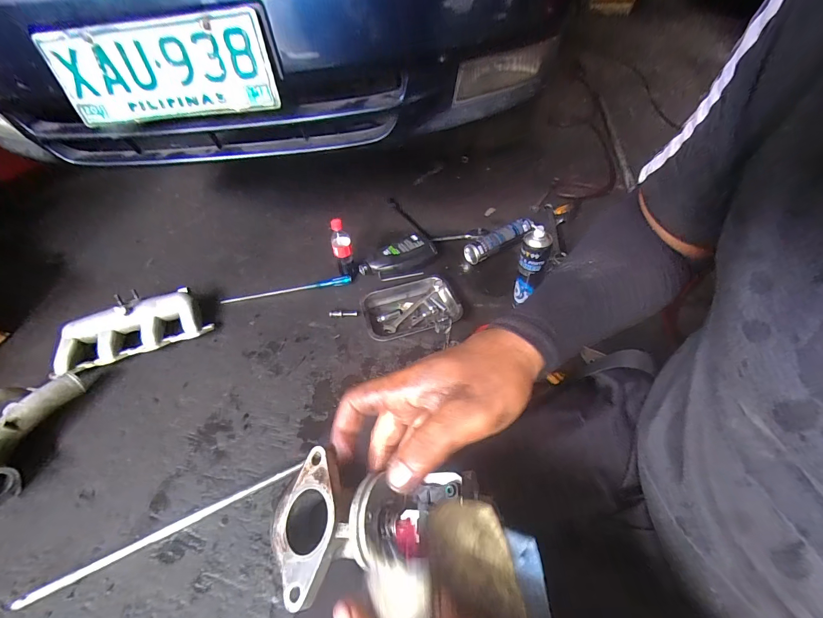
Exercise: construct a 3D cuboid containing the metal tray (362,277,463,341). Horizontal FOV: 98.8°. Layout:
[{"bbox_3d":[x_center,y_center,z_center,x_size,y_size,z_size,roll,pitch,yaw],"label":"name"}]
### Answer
[{"bbox_3d":[-0.002,0.003,0.967,0.252,0.038,0.183,-13,50,-7],"label":"metal tray"}]

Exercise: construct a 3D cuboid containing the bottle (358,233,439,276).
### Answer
[{"bbox_3d":[-0.034,-0.155,1.097,0.248,0.062,0.107,-31,54,-20],"label":"bottle"}]

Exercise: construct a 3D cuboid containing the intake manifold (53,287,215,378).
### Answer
[{"bbox_3d":[-0.749,0.060,0.952,0.368,0.093,0.144,-22,51,-13],"label":"intake manifold"}]

